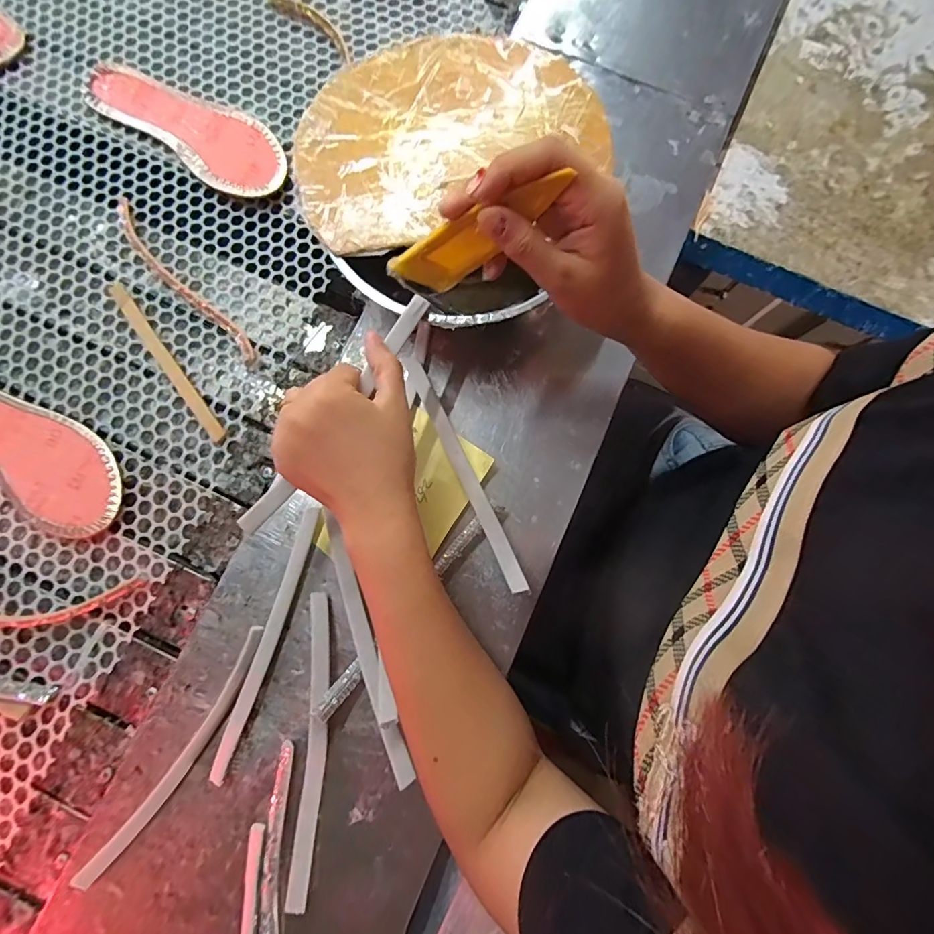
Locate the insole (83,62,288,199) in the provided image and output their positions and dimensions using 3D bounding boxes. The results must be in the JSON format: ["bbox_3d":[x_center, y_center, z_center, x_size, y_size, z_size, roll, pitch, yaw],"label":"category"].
[{"bbox_3d":[-0.272,-0.340,0.463,0.224,0.012,0.081,35,81,6],"label":"insole"}]

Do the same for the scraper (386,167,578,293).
[{"bbox_3d":[0.004,-0.132,0.272,0.033,0.125,0.006,33,60,-39],"label":"scraper"}]

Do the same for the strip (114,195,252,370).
[{"bbox_3d":[-0.270,-0.175,0.438,0.025,0.013,0.215,-43,83,-8],"label":"strip"}]

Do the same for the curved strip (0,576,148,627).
[{"bbox_3d":[-0.379,0.108,0.385,0.209,0.008,0.044,4,79,0],"label":"curved strip"}]

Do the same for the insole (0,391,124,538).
[{"bbox_3d":[-0.393,-0.026,0.405,0.227,0.009,0.082,37,78,6],"label":"insole"}]

